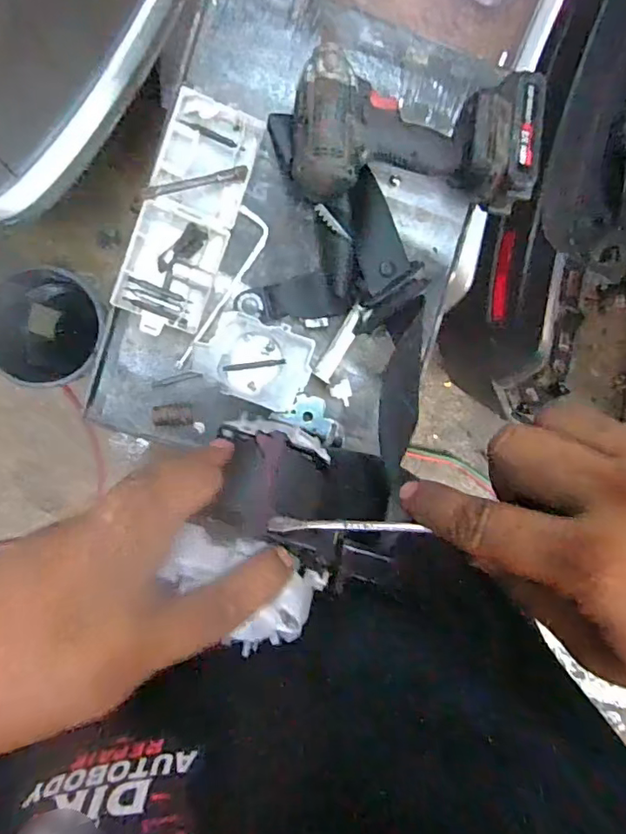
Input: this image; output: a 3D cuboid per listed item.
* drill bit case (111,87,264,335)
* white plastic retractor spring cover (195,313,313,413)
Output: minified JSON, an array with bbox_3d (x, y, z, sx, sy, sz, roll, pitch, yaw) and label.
[{"bbox_3d":[-0.125,-0.200,0.532,0.090,0.029,0.228,17,92,-8],"label":"drill bit case"},{"bbox_3d":[-0.060,-0.057,0.544,0.111,0.025,0.081,21,91,-8],"label":"white plastic retractor spring cover"}]

